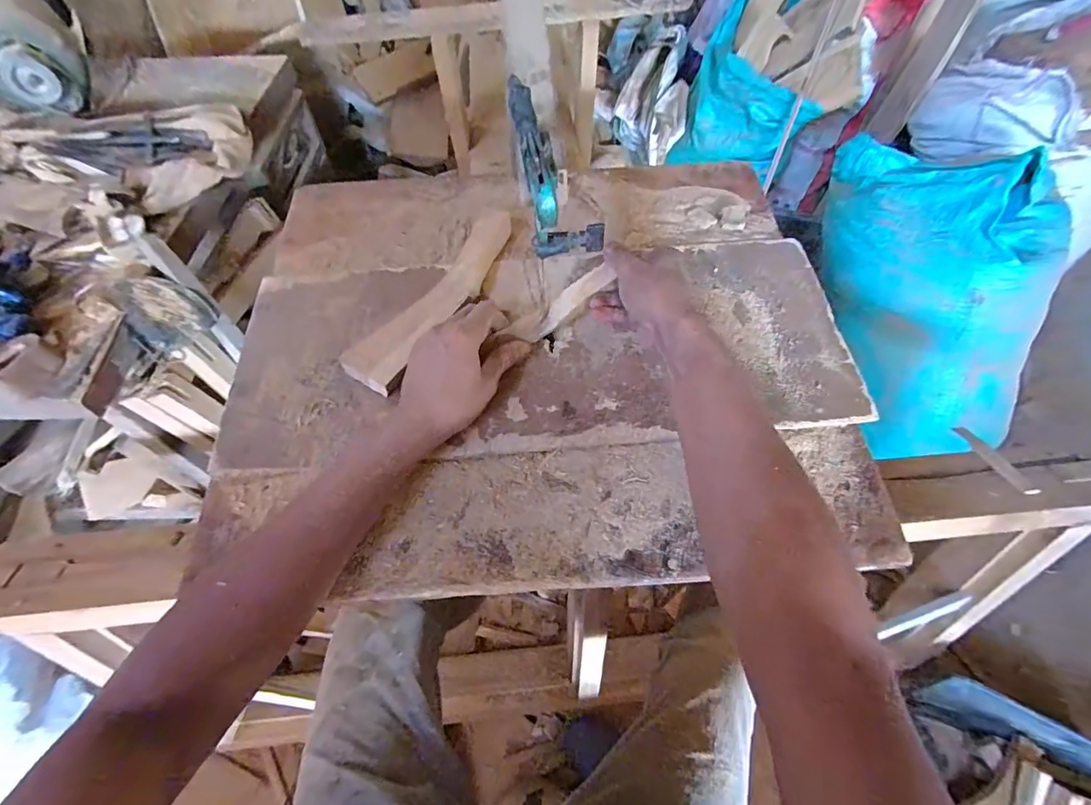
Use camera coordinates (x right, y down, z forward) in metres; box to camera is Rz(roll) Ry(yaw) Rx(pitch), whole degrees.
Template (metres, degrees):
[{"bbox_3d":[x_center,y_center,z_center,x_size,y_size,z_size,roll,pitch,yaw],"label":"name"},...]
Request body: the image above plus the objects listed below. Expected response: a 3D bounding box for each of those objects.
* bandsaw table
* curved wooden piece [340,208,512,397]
[{"bbox_3d":[-0.005,-0.075,0.499,0.606,0.049,0.504,-3,60,0],"label":"bandsaw table"},{"bbox_3d":[-0.107,-0.118,0.505,0.057,0.026,0.256,26,64,16],"label":"curved wooden piece"}]

